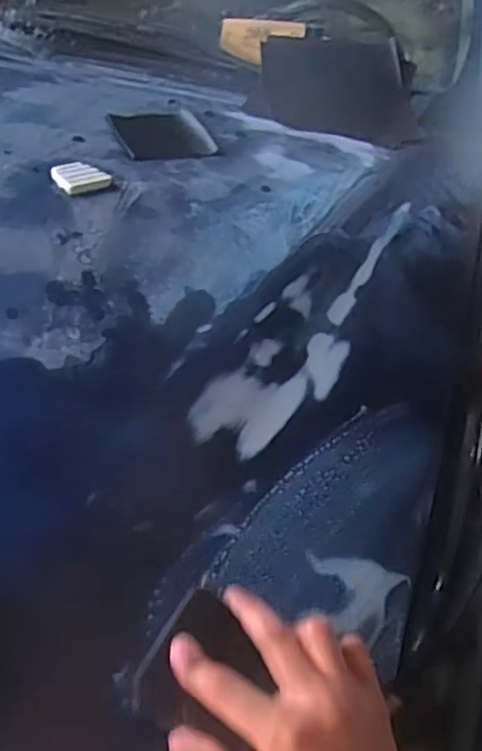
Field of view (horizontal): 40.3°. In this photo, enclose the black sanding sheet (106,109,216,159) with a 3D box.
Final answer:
[{"bbox_3d":[-0.107,-0.325,0.879,0.115,0.020,0.148,-9,39,-22],"label":"black sanding sheet"}]

